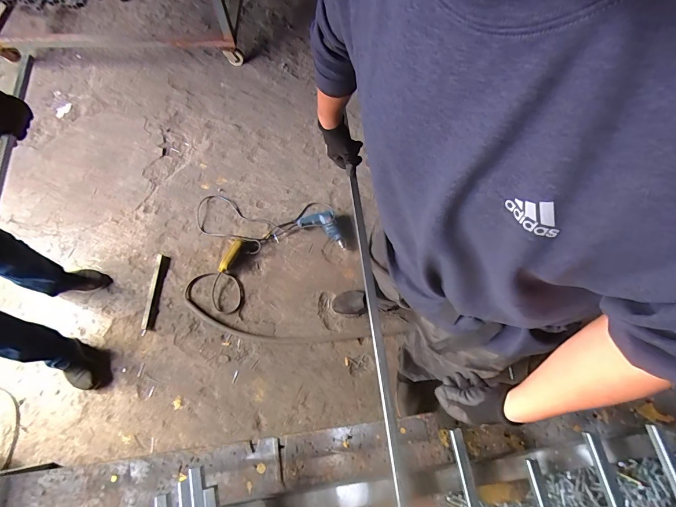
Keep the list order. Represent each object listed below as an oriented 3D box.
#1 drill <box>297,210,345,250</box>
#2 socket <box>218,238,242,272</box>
[{"bbox_3d":[-0.057,-0.132,1.649,0.262,0.079,0.146,31,73,25],"label":"drill"},{"bbox_3d":[-0.484,0.010,1.583,0.043,0.032,0.167,21,70,9],"label":"socket"}]

